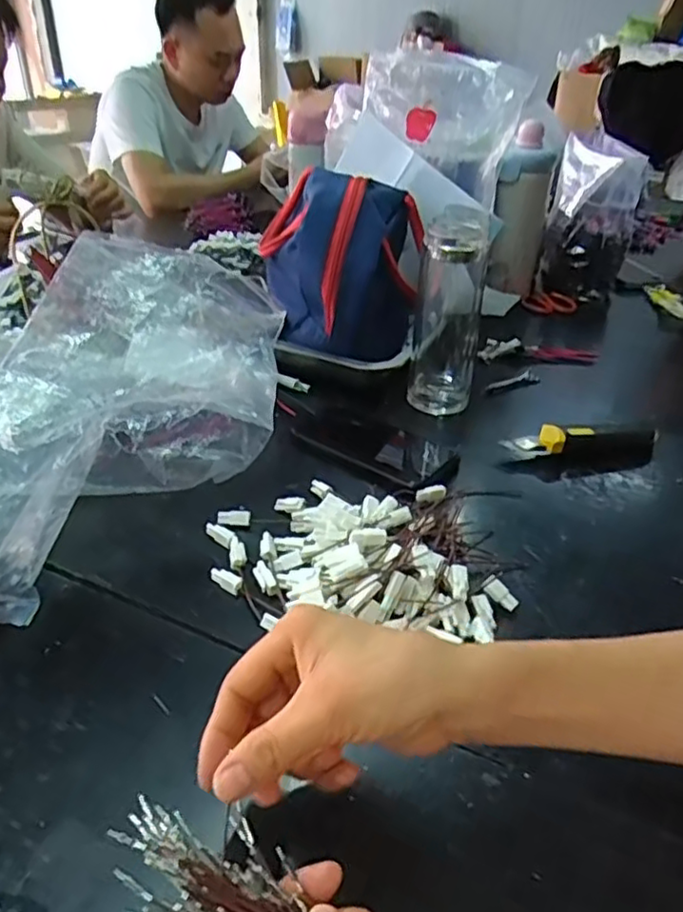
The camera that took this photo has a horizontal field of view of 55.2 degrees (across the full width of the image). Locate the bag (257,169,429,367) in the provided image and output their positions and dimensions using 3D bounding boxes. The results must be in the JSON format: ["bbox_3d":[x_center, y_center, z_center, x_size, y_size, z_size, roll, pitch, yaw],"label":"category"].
[{"bbox_3d":[-0.001,-0.214,0.725,0.168,0.154,0.211,2,32,0],"label":"bag"}]

